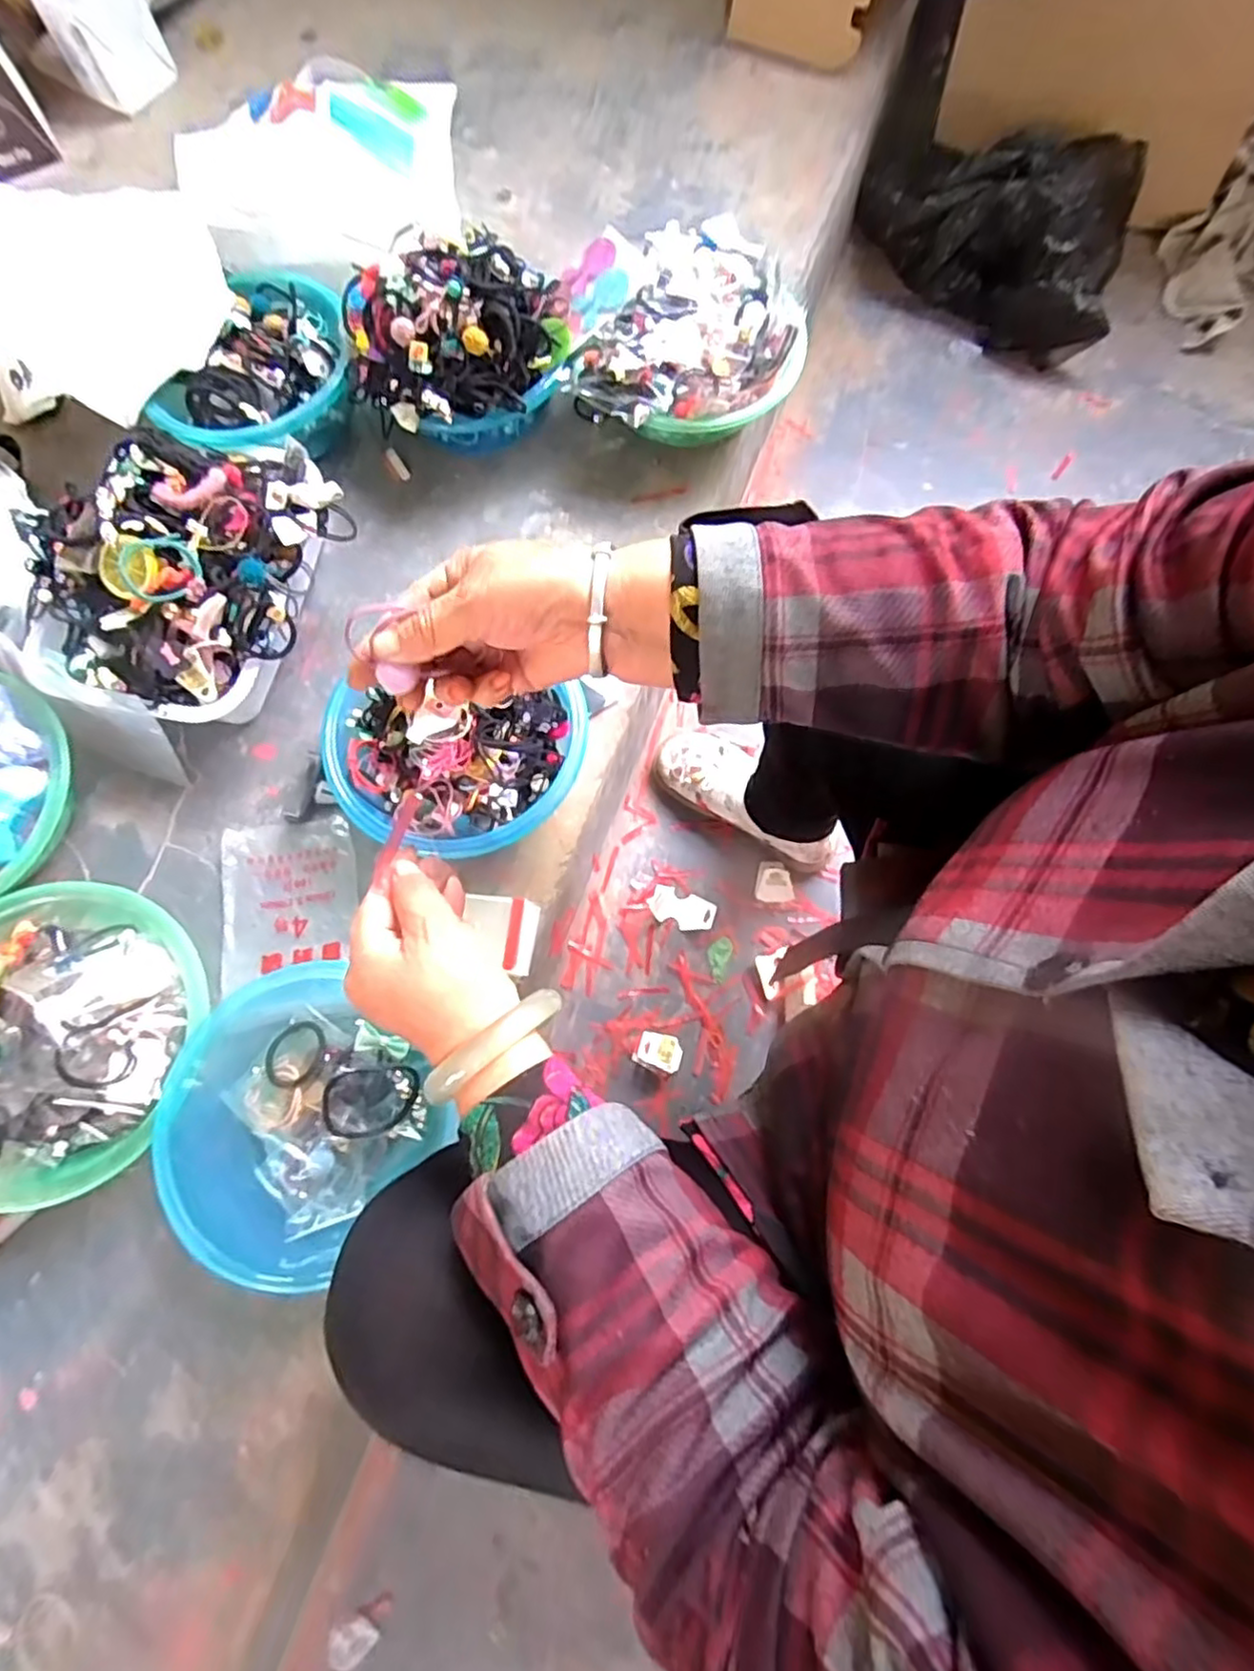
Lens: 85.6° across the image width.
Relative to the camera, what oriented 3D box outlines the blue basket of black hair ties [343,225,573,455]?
[{"bbox_3d":[-0.172,-0.498,0.696,0.210,0.153,0.194,-14,75,-3],"label":"blue basket of black hair ties"}]

